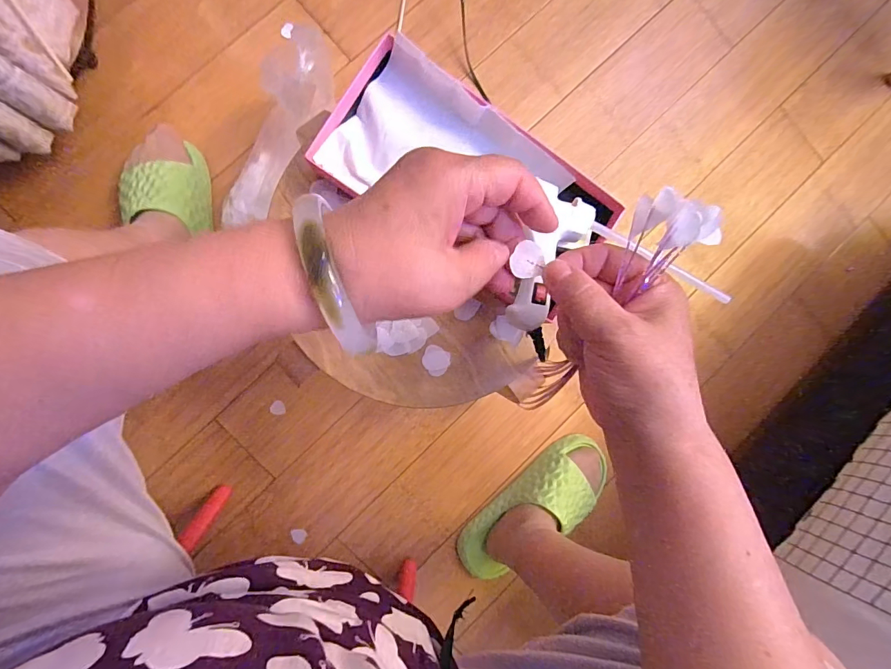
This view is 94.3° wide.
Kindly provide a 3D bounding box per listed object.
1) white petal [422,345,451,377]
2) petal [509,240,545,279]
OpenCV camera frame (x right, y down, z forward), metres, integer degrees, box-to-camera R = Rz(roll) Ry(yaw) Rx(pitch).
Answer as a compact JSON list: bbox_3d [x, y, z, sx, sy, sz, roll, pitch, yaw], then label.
[{"bbox_3d":[-0.008,0.022,0.338,0.022,0.004,0.022,28,87,-6],"label":"white petal"},{"bbox_3d":[0.046,-0.041,0.230,0.018,0.004,0.020,6,106,-23],"label":"petal"}]

